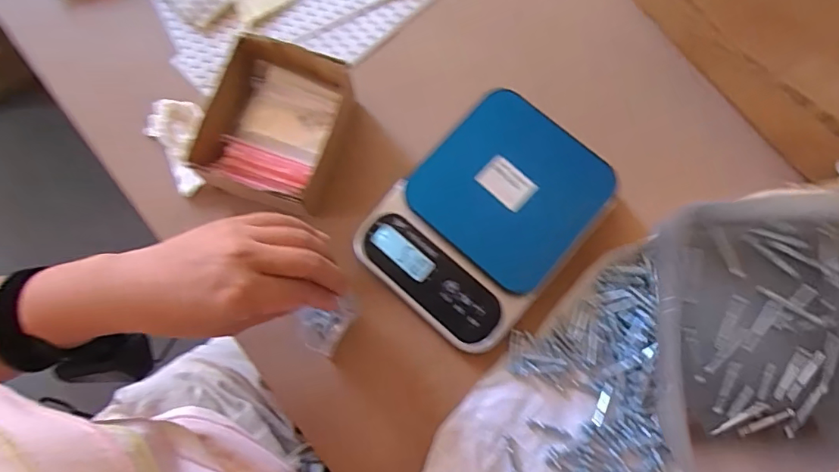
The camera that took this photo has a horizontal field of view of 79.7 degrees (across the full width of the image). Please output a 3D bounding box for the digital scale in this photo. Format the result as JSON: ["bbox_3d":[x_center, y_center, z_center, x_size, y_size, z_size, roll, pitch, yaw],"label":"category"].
[{"bbox_3d":[0.056,-0.017,0.426,0.144,0.042,0.193,40,78,9],"label":"digital scale"}]

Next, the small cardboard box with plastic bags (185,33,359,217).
[{"bbox_3d":[-0.129,-0.094,0.441,0.118,0.049,0.136,20,76,5],"label":"small cardboard box with plastic bags"}]

